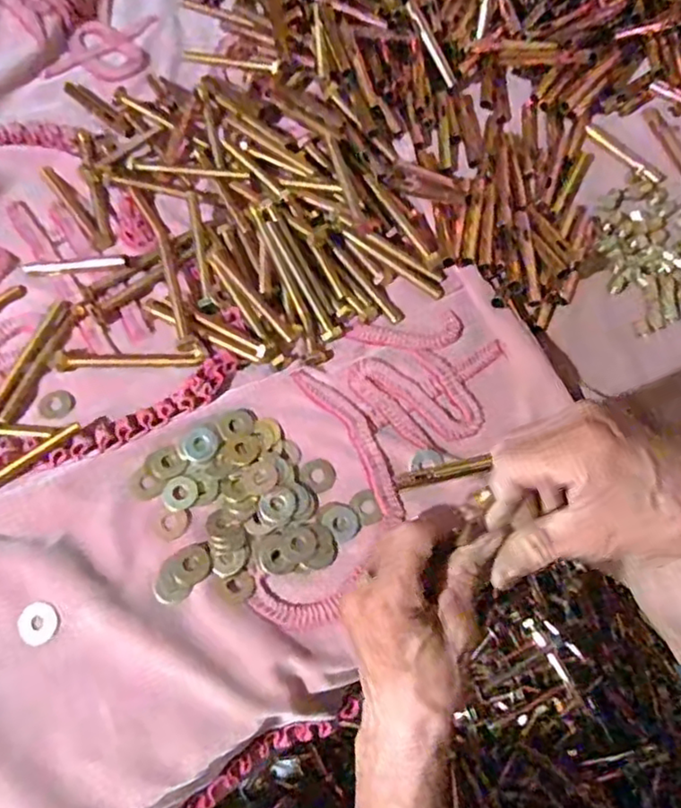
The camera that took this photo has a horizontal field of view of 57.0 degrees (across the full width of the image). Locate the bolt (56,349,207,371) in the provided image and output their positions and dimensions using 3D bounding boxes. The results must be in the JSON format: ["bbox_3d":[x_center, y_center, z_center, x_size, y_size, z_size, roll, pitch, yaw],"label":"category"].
[{"bbox_3d":[-0.161,-0.034,0.481,0.110,0.009,0.015,-2,70,-1],"label":"bolt"}]

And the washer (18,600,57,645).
[{"bbox_3d":[-0.198,0.143,0.410,0.024,0.004,0.026,0,70,0],"label":"washer"}]

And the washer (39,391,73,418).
[{"bbox_3d":[-0.212,0.001,0.469,0.023,0.004,0.023,0,70,0],"label":"washer"}]

